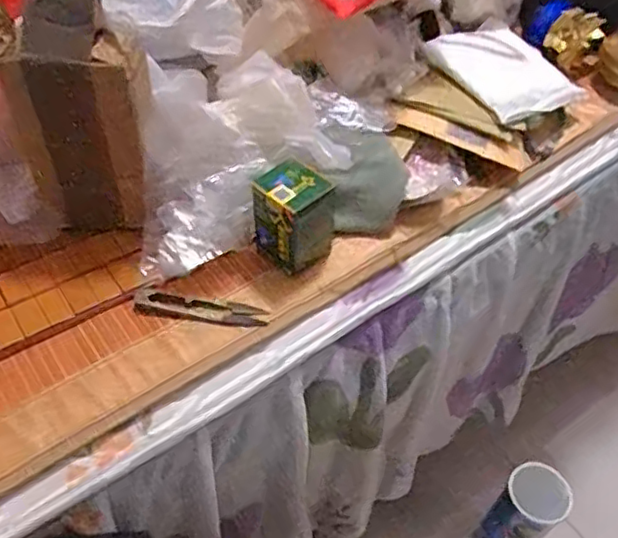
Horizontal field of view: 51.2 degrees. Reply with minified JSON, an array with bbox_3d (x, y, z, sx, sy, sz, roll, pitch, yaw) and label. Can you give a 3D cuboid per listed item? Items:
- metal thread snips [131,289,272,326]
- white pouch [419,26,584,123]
[{"bbox_3d":[-0.083,0.032,0.489,0.100,0.005,0.024,8,51,5],"label":"metal thread snips"},{"bbox_3d":[0.185,-0.194,0.626,0.123,0.013,0.117,-22,61,-23],"label":"white pouch"}]

